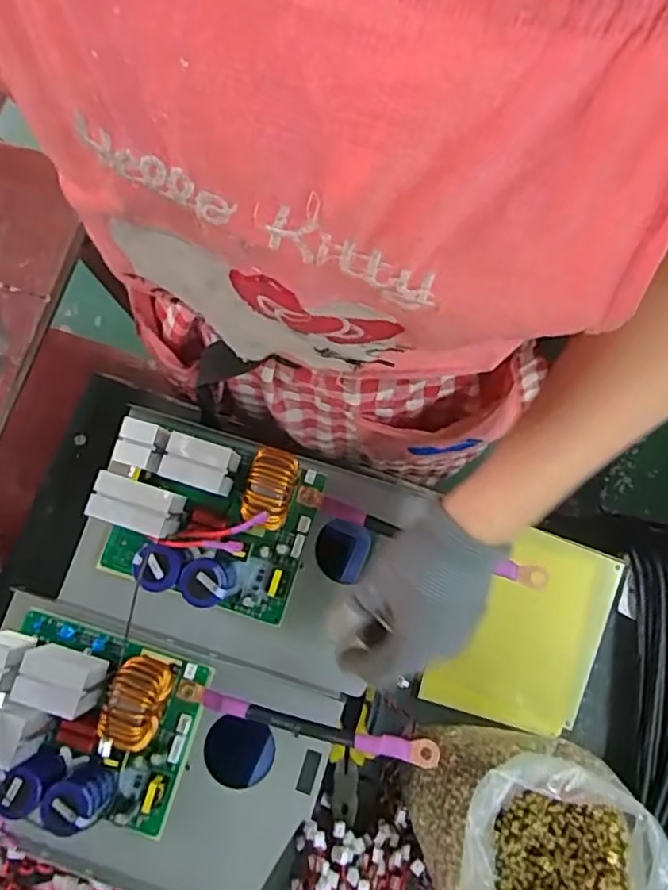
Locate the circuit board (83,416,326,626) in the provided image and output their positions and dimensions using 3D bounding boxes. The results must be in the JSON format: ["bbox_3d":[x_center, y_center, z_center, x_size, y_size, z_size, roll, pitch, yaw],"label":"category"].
[{"bbox_3d":[-0.095,0.052,0.446,0.148,0.072,0.122,17,79,4],"label":"circuit board"}]

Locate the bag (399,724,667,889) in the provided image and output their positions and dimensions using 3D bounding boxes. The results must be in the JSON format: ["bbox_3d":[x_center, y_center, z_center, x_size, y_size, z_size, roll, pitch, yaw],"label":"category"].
[{"bbox_3d":[0.141,0.303,0.453,0.144,0.154,0.163,-17,79,-2],"label":"bag"}]

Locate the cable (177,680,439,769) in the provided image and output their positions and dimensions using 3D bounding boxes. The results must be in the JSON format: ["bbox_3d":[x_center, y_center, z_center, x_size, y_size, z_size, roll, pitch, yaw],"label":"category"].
[{"bbox_3d":[-0.022,0.200,0.435,0.187,0.027,0.016,11,80,4],"label":"cable"}]

